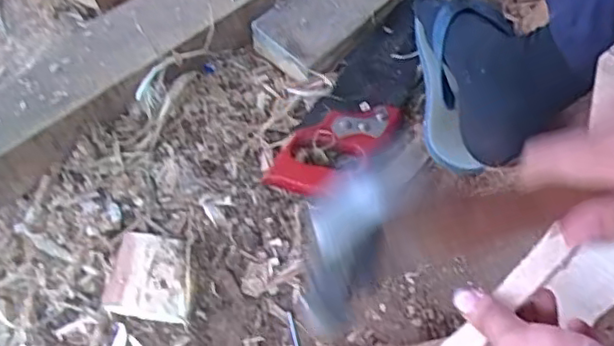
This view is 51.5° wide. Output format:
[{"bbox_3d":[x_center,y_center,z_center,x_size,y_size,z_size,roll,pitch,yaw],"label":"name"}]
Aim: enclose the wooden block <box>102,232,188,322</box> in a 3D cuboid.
[{"bbox_3d":[-0.148,0.098,0.602,0.080,0.031,0.079,2,53,5],"label":"wooden block"}]

